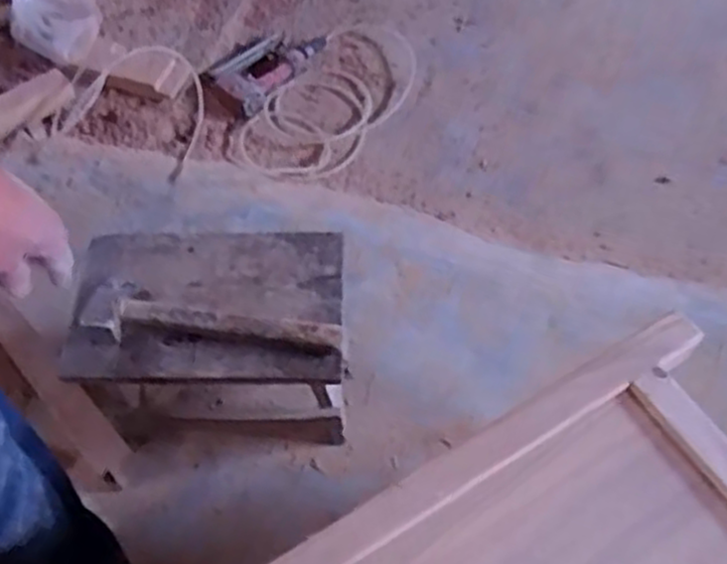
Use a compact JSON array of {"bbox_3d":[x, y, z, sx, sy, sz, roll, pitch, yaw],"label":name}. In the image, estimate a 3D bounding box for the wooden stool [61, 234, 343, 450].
[{"bbox_3d":[-0.208,0.094,1.138,0.371,0.299,0.230,2,58,3],"label":"wooden stool"}]

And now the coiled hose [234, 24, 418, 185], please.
[{"bbox_3d":[-0.060,-0.416,1.751,0.262,0.027,0.566,26,62,17],"label":"coiled hose"}]

